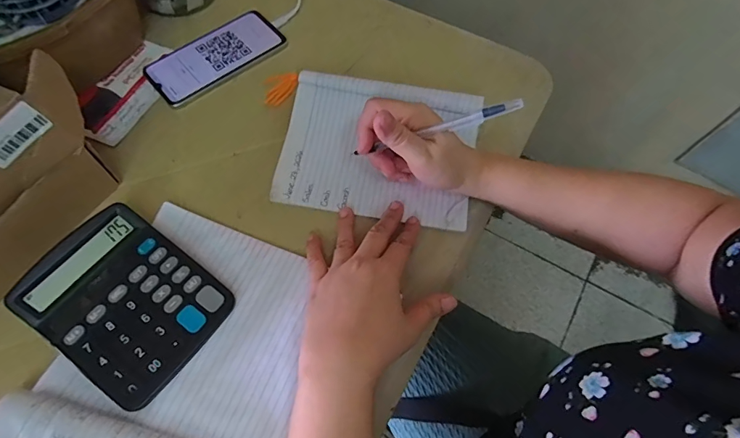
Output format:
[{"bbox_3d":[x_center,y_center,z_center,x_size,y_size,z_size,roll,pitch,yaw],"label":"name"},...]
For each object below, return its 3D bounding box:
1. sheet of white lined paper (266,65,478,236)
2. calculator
[{"bbox_3d":[0.009,-0.076,0.433,0.194,0.012,0.147,9,78,6],"label":"sheet of white lined paper"},{"bbox_3d":[-0.208,0.067,0.354,0.149,0.030,0.115,34,65,14],"label":"calculator"}]

